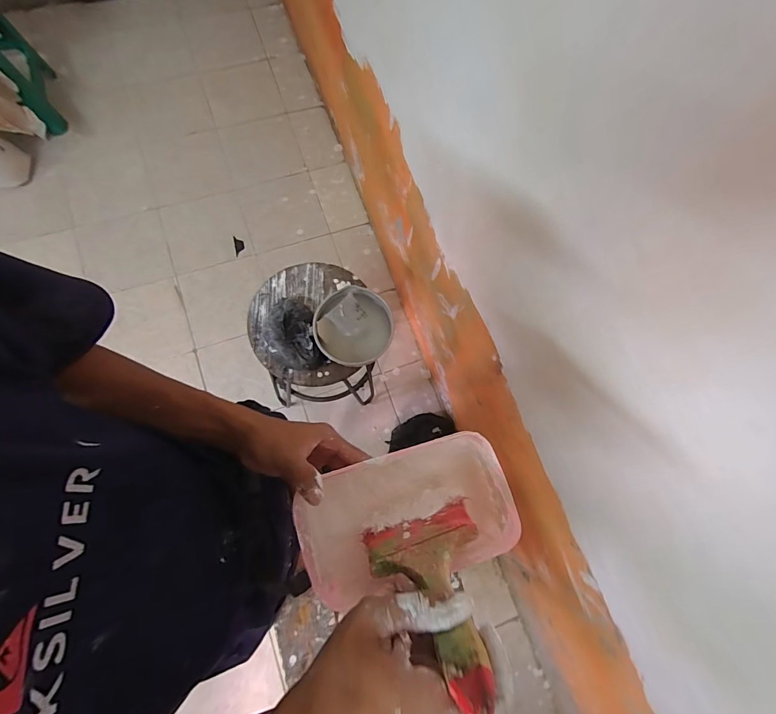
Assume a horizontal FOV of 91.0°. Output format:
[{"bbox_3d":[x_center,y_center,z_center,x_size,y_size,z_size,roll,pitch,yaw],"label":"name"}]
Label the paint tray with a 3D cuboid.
[{"bbox_3d":[0.016,0.146,0.364,0.191,0.070,0.107,-17,78,-5],"label":"paint tray"}]

